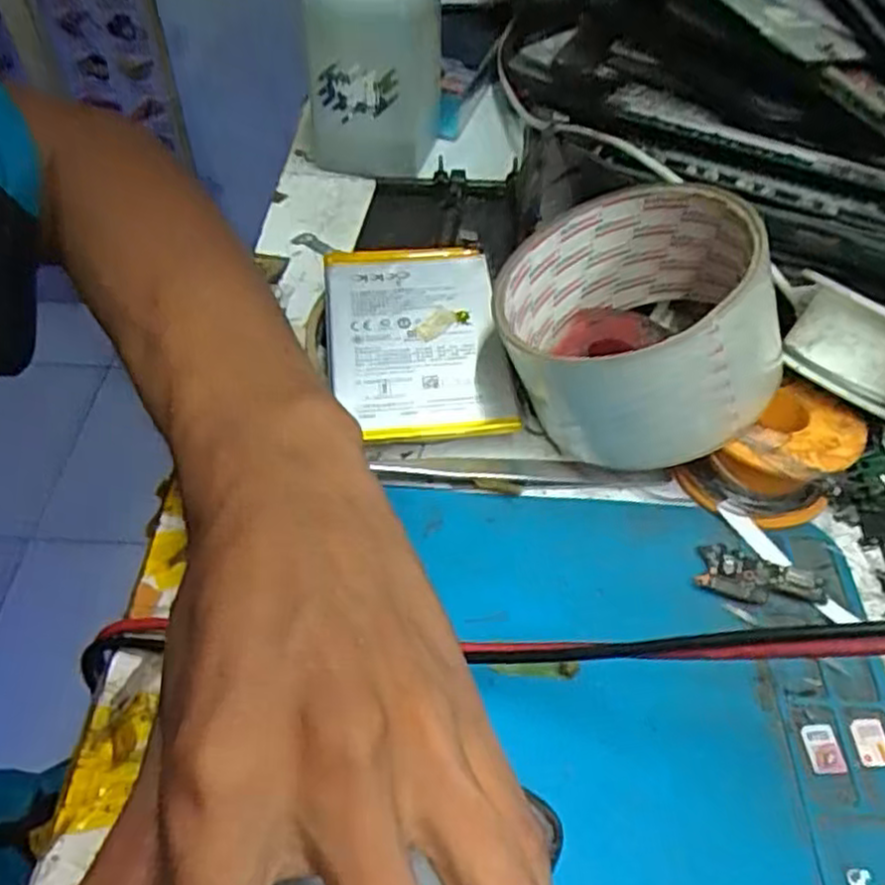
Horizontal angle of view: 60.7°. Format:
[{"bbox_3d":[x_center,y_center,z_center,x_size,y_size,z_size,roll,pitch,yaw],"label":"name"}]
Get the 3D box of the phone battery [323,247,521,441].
[{"bbox_3d":[-0.010,-0.039,0.271,0.060,0.007,0.084,-7,59,-3],"label":"phone battery"}]

